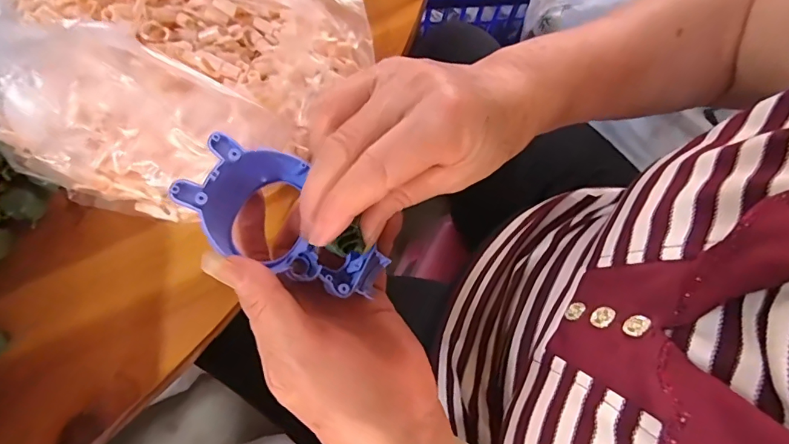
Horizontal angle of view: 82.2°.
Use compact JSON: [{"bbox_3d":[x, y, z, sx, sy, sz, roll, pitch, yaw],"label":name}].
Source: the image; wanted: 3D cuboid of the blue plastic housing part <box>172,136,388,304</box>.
[{"bbox_3d":[-0.050,0.001,0.222,0.102,0.028,0.054,35,78,-13],"label":"blue plastic housing part"}]

